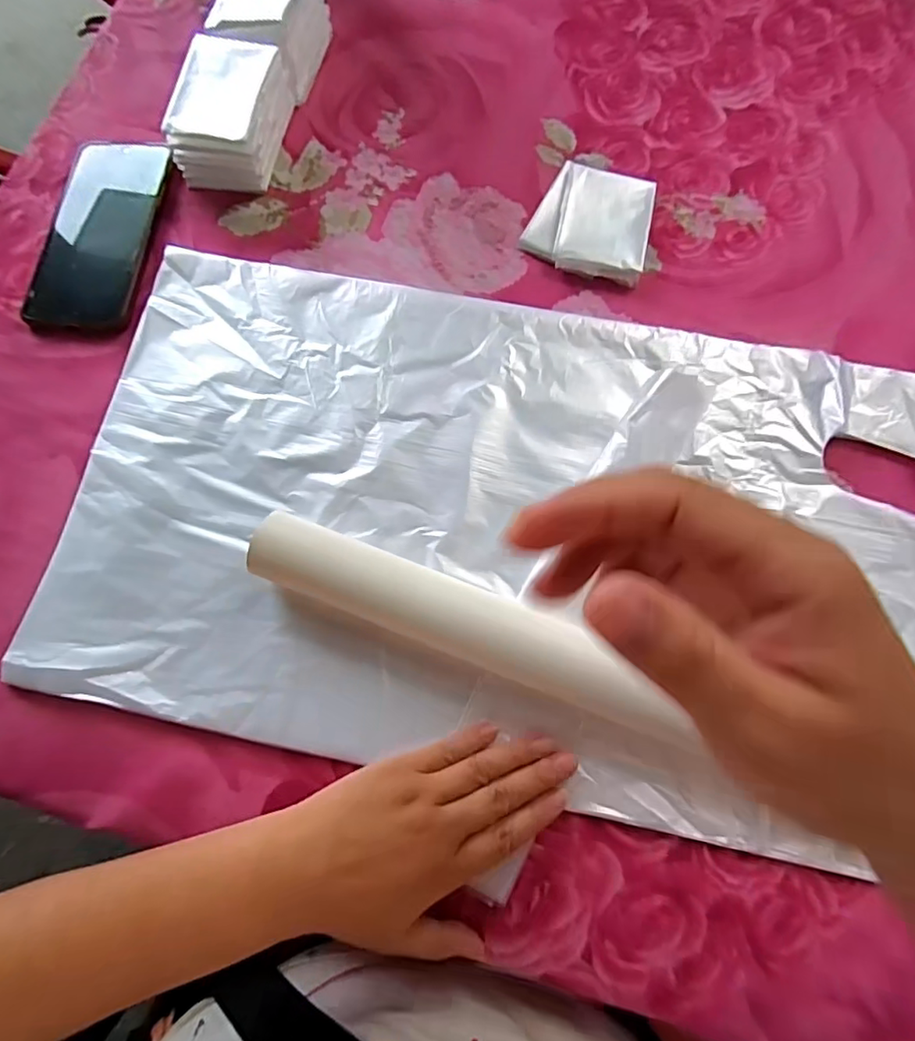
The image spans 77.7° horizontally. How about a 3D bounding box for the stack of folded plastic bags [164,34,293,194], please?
[{"bbox_3d":[-0.167,-0.297,0.417,0.071,0.055,0.092,11,74,5],"label":"stack of folded plastic bags"}]

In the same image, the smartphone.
[{"bbox_3d":[-0.263,-0.215,0.421,0.077,0.012,0.159,6,74,4],"label":"smartphone"}]

